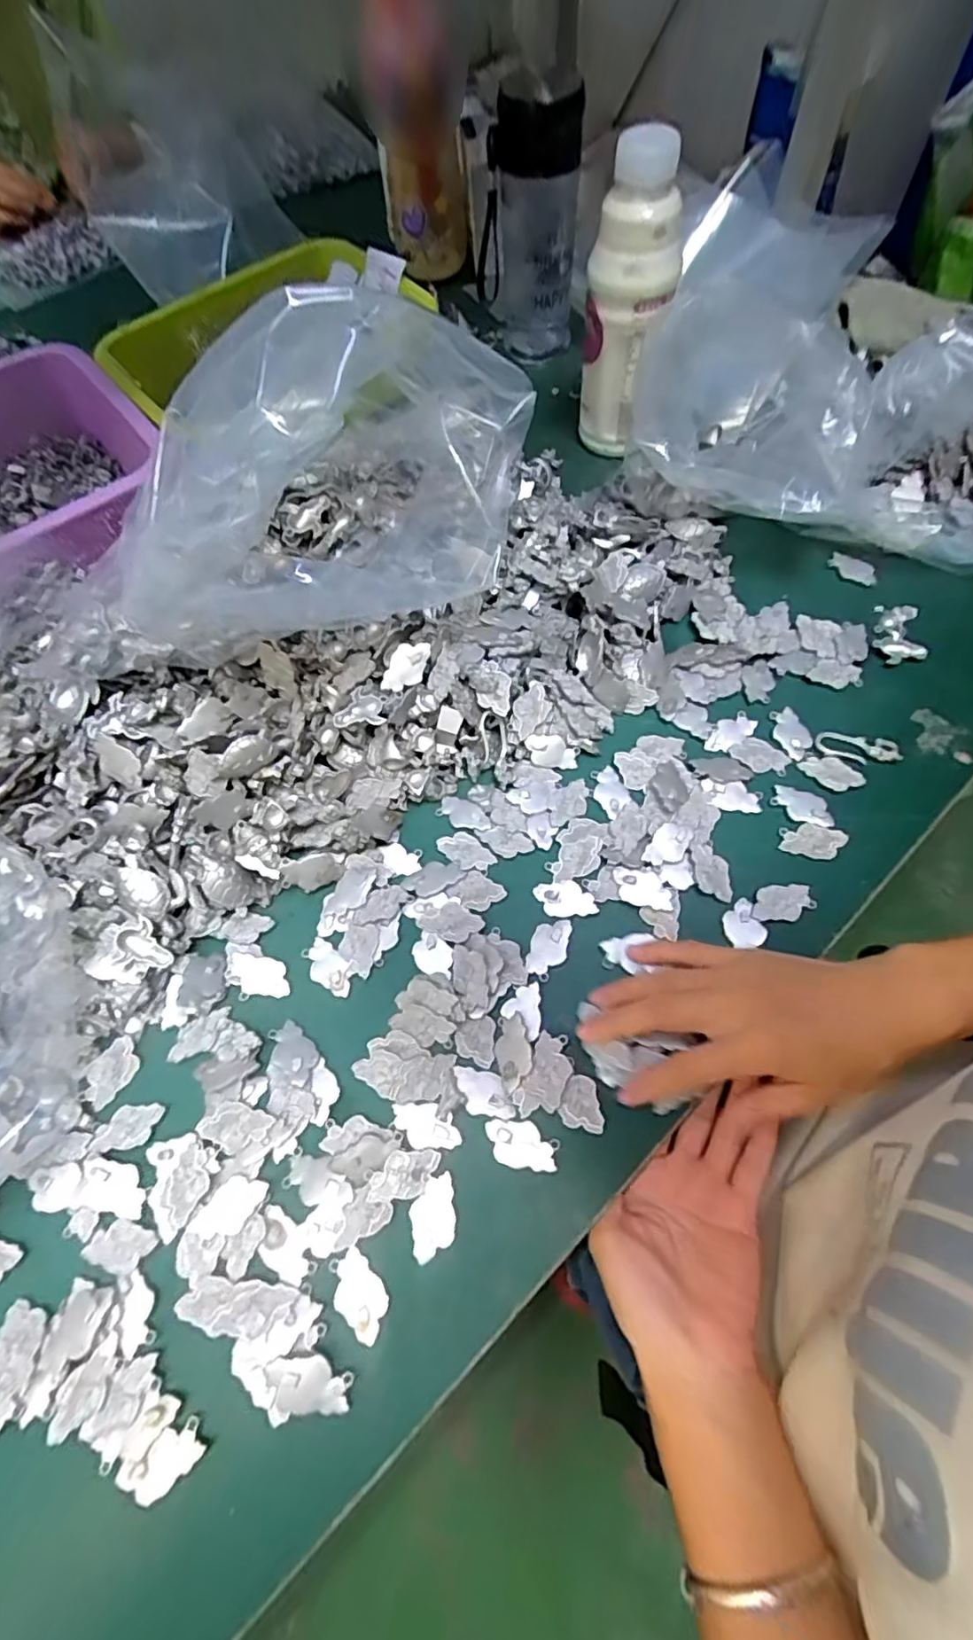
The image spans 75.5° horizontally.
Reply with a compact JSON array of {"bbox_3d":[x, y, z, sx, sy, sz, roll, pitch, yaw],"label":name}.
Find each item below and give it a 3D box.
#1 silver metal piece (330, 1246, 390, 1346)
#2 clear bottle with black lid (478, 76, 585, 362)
[{"bbox_3d":[-0.061,0.227,0.302,0.022,0.004,0.036,-42,71,-16],"label":"silver metal piece"},{"bbox_3d":[0.036,-0.527,0.565,0.087,0.186,0.085,1,65,3],"label":"clear bottle with black lid"}]

